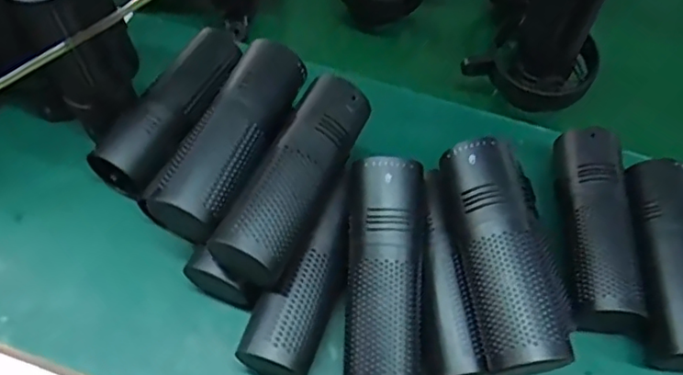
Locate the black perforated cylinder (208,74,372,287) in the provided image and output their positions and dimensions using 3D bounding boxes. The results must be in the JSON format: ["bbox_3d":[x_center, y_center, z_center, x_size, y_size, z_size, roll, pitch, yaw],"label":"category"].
[{"bbox_3d":[-0.031,-0.008,0.447,0.050,0.051,0.160,26,62,12],"label":"black perforated cylinder"}]

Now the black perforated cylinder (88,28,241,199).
[{"bbox_3d":[-0.148,-0.067,0.535,0.062,0.058,0.163,22,61,10],"label":"black perforated cylinder"}]

